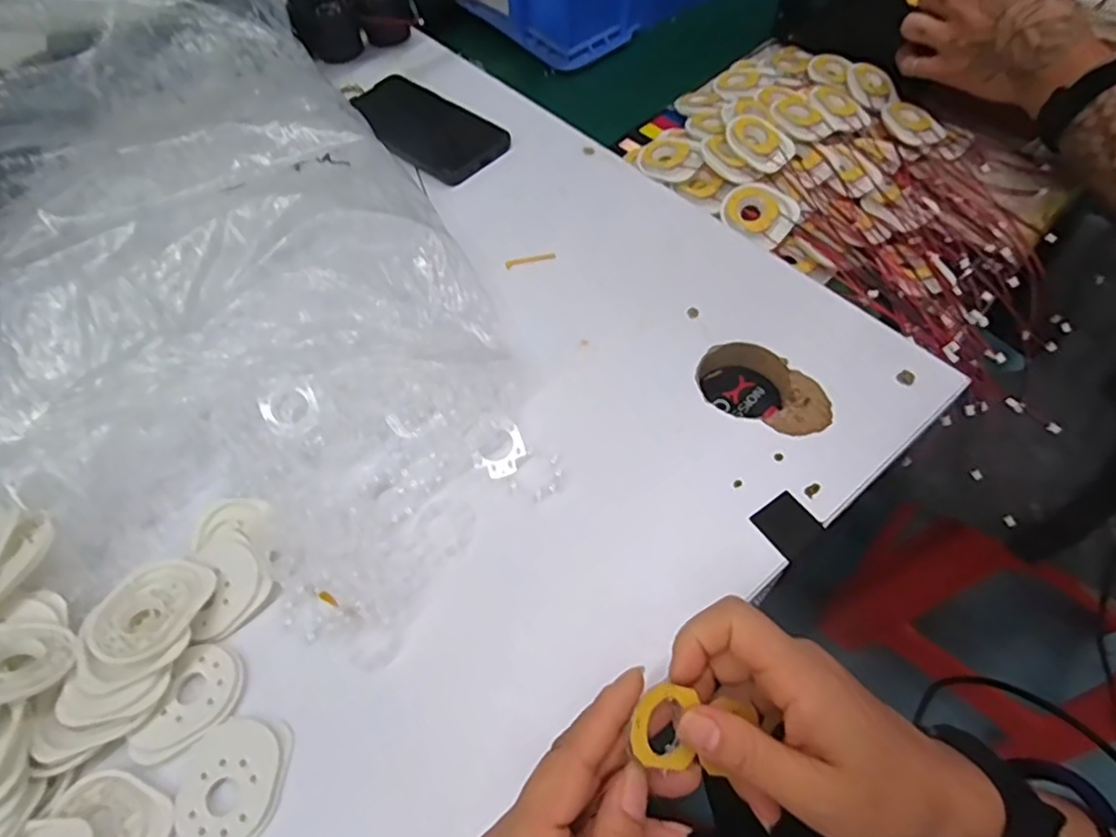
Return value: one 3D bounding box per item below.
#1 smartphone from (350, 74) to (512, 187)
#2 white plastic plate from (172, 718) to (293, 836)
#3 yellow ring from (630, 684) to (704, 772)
[{"bbox_3d":[-0.123,-0.267,0.576,0.159,0.012,0.082,40,66,18],"label":"smartphone"},{"bbox_3d":[-0.156,0.173,0.300,0.047,0.007,0.054,5,60,0],"label":"white plastic plate"},{"bbox_3d":[0.044,0.127,0.260,0.031,0.005,0.033,5,80,-32],"label":"yellow ring"}]

